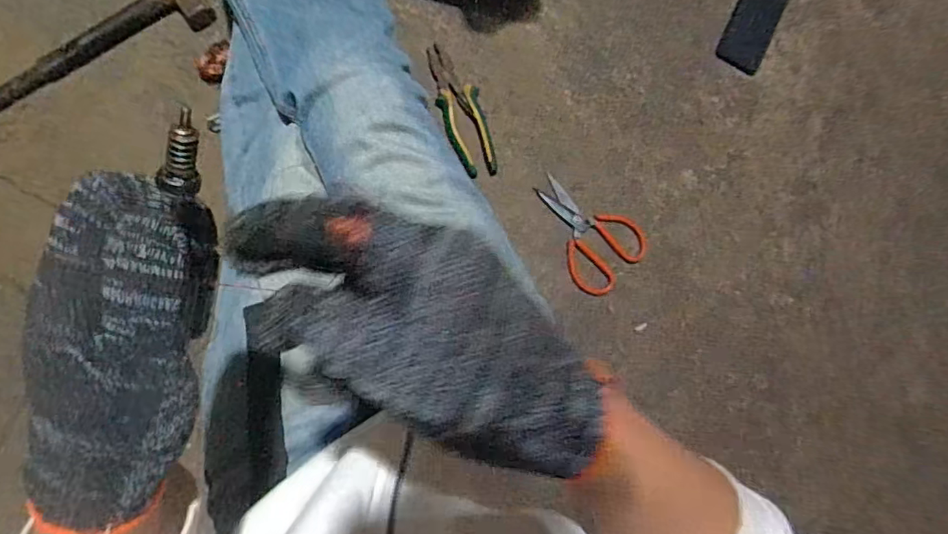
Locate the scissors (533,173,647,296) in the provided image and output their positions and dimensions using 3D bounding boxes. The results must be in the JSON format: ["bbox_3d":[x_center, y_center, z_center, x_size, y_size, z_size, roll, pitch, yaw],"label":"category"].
[{"bbox_3d":[0.163,-0.053,0.795,0.185,0.020,0.119,44,87,-7],"label":"scissors"}]

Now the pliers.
[{"bbox_3d":[-0.018,-0.225,0.768,0.061,0.012,0.190,-15,95,-7],"label":"pliers"}]

